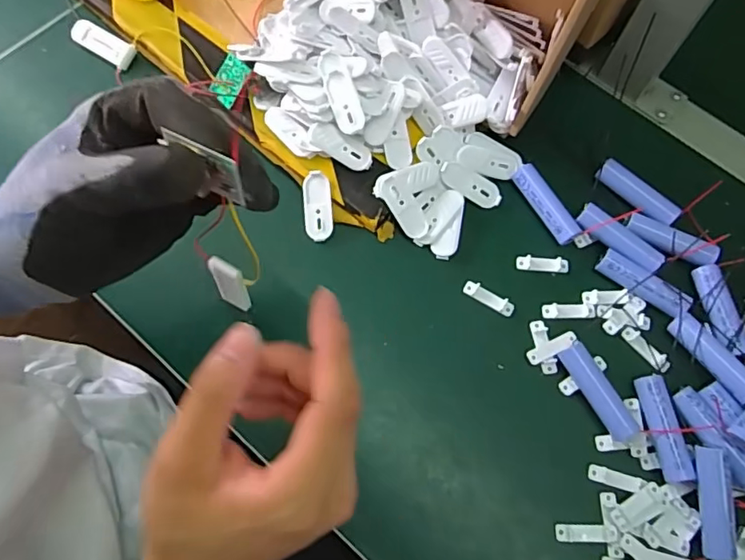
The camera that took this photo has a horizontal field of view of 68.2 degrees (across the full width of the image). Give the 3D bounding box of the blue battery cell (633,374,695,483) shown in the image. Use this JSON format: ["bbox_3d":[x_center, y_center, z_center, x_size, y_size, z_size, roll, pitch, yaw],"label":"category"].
[{"bbox_3d":[0.184,0.094,0.349,0.017,0.015,0.064,-6,69,-5],"label":"blue battery cell"}]

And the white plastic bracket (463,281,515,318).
[{"bbox_3d":[0.082,0.013,0.387,0.038,0.004,0.010,31,71,9],"label":"white plastic bracket"}]

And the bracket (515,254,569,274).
[{"bbox_3d":[0.123,-0.012,0.400,0.037,0.004,0.011,6,69,0],"label":"bracket"}]

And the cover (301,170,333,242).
[{"bbox_3d":[-0.040,-0.054,0.406,0.020,0.004,0.051,-5,86,-5],"label":"cover"}]

